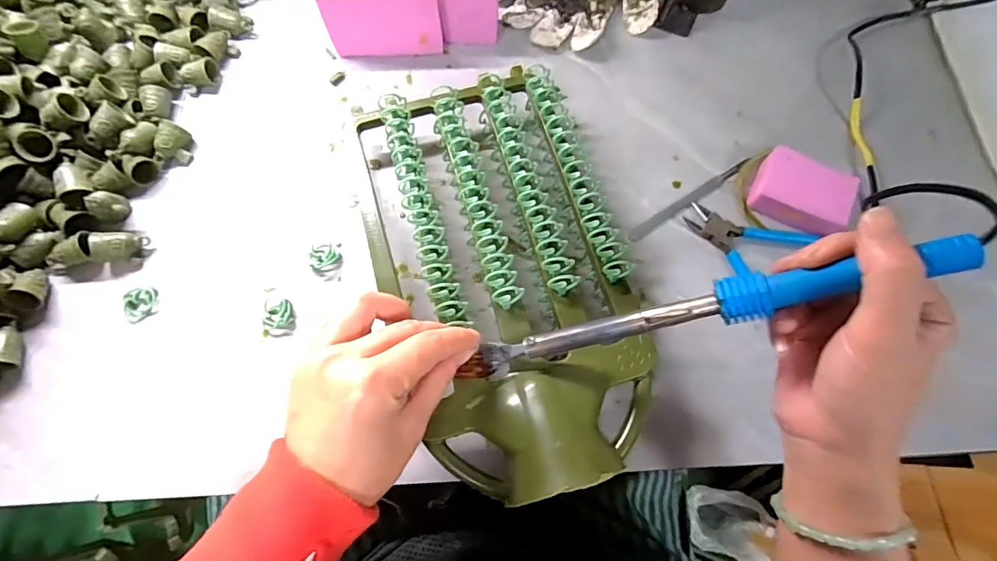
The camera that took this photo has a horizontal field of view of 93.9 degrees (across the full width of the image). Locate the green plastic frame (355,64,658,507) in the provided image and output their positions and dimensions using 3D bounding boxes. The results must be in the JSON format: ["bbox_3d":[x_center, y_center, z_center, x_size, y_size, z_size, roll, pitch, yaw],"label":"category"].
[{"bbox_3d":[0.001,-0.011,0.361,0.177,0.071,0.316,-14,72,-6],"label":"green plastic frame"}]

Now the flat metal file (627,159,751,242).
[{"bbox_3d":[0.171,-0.074,0.419,0.134,0.005,0.010,-33,75,-11],"label":"flat metal file"}]

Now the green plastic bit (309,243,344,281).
[{"bbox_3d":[-0.145,-0.016,0.392,0.026,0.004,0.032,-11,72,-5],"label":"green plastic bit"}]

